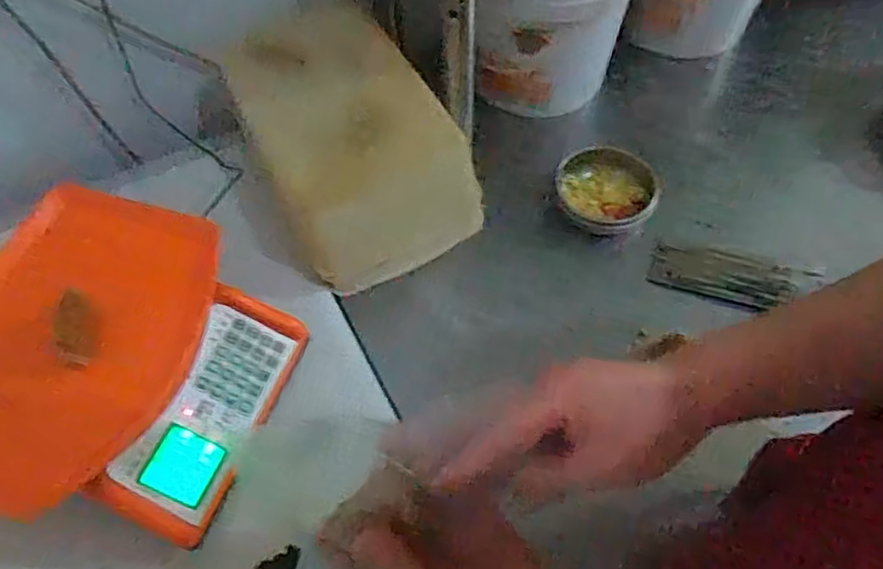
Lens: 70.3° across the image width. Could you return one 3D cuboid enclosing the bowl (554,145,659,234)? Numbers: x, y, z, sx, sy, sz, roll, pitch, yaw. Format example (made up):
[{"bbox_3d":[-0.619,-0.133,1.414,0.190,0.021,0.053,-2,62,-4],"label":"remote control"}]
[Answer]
[{"bbox_3d":[0.211,-0.121,0.809,0.129,0.039,0.116,12,59,10],"label":"bowl"}]

